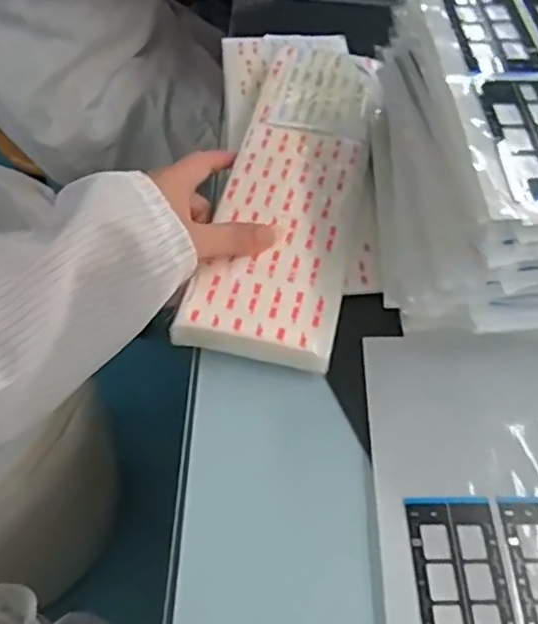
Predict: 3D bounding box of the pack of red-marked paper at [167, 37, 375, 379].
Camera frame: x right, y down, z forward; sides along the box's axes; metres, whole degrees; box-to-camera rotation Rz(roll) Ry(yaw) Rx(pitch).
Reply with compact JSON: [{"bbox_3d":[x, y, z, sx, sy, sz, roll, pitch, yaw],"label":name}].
[{"bbox_3d":[0.018,-0.092,0.436,0.094,0.024,0.276,10,60,5],"label":"pack of red-marked paper"}]

